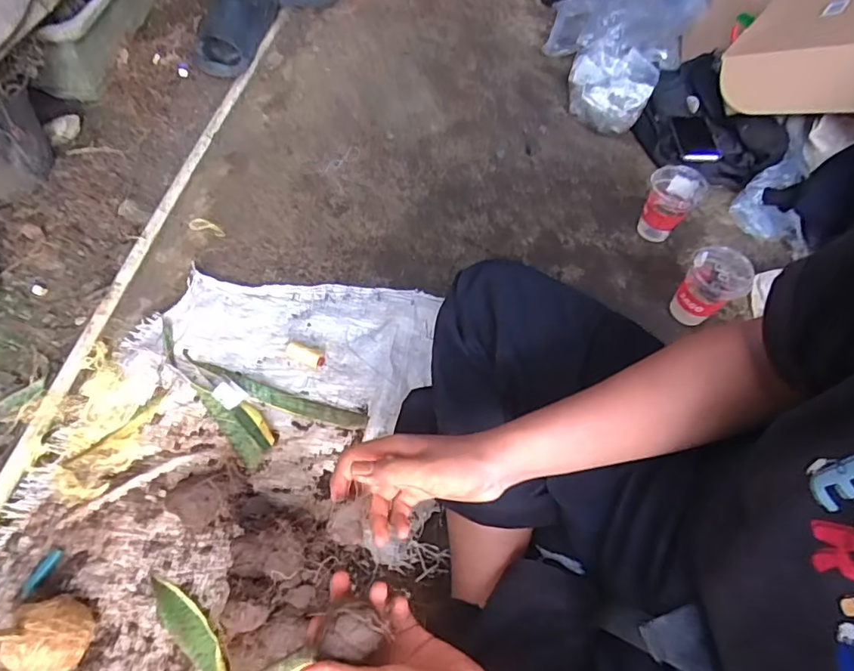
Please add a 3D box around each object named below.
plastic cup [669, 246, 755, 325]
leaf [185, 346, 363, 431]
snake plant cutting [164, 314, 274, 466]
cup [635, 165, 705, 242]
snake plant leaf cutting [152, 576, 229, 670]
[{"bbox_3d":[0.438,-0.072,0.826,0.082,0.117,0.075,2,57,-3],"label":"plastic cup"},{"bbox_3d":[-0.221,0.081,0.740,0.283,0.021,0.036,18,58,7],"label":"leaf"},{"bbox_3d":[-0.305,0.070,0.741,0.052,0.017,0.266,-38,68,-25],"label":"snake plant cutting"},{"bbox_3d":[0.417,-0.227,0.925,0.084,0.111,0.080,2,57,-3],"label":"cup"},{"bbox_3d":[-0.237,0.338,0.567,0.202,0.021,0.034,41,63,20],"label":"snake plant leaf cutting"}]

